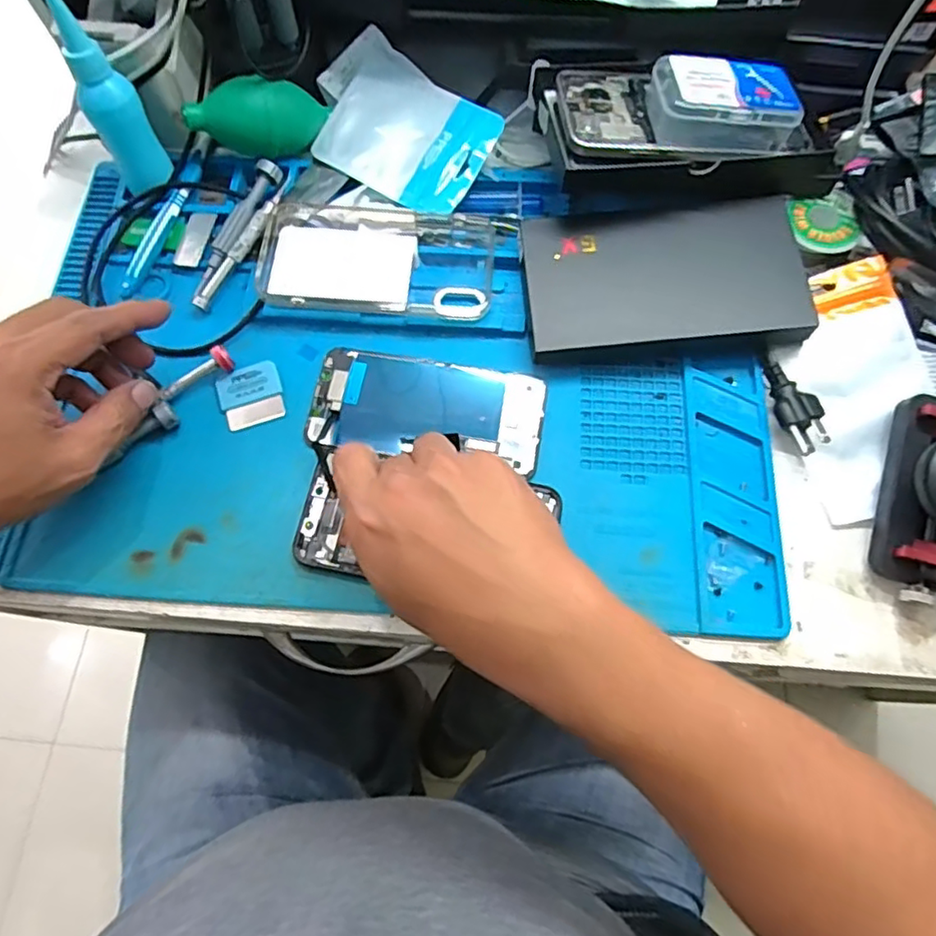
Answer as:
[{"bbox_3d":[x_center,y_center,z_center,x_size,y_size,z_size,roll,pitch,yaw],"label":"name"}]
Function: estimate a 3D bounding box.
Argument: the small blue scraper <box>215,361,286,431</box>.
[{"bbox_3d":[-0.139,-0.047,0.384,0.039,0.004,0.041,-18,72,-6],"label":"small blue scraper"}]

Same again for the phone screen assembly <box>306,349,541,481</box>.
[{"bbox_3d":[-0.025,-0.039,0.384,0.144,0.010,0.068,7,75,2],"label":"phone screen assembly"}]

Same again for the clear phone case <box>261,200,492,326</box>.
[{"bbox_3d":[-0.060,-0.144,0.406,0.153,0.014,0.085,4,71,2],"label":"clear phone case"}]

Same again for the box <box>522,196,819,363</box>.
[{"bbox_3d":[0.128,-0.127,0.397,0.179,0.019,0.105,-6,71,-1],"label":"box"}]

